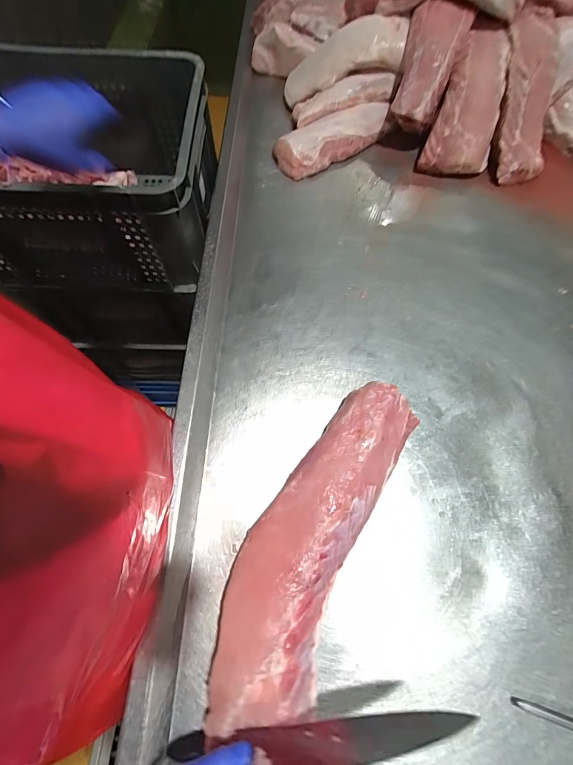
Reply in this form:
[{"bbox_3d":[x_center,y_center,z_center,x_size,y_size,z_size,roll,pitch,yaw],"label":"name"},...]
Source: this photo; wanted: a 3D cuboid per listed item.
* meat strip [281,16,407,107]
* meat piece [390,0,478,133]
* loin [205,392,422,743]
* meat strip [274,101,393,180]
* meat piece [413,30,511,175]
[{"bbox_3d":[0.129,-0.751,0.822,0.293,0.075,0.110,-13,63,17],"label":"meat strip"},{"bbox_3d":[0.312,-0.699,0.772,0.124,0.085,0.250,17,89,5],"label":"meat piece"},{"bbox_3d":[0.038,0.188,0.459,0.133,0.058,0.433,25,69,10],"label":"loin"},{"bbox_3d":[0.110,-0.561,0.815,0.299,0.055,0.107,-36,72,-16],"label":"meat strip"},{"bbox_3d":[0.421,-0.635,0.782,0.146,0.077,0.341,19,88,6],"label":"meat piece"}]

